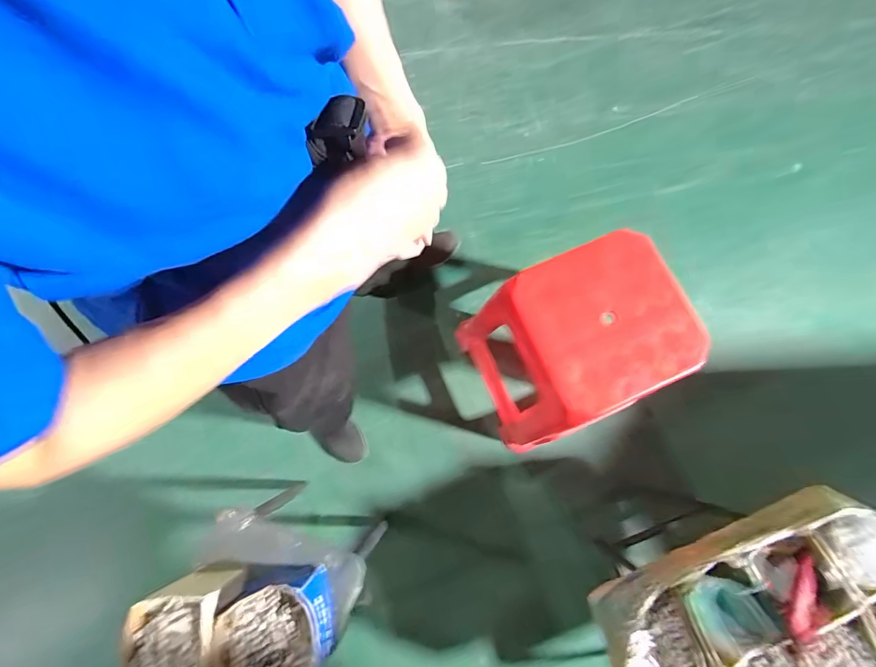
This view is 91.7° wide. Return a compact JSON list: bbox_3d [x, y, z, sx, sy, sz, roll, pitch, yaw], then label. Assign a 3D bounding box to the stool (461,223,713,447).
[{"bbox_3d":[0.285,0.026,0.995,0.337,0.466,0.330,-23,75,-8],"label":"stool"}]

